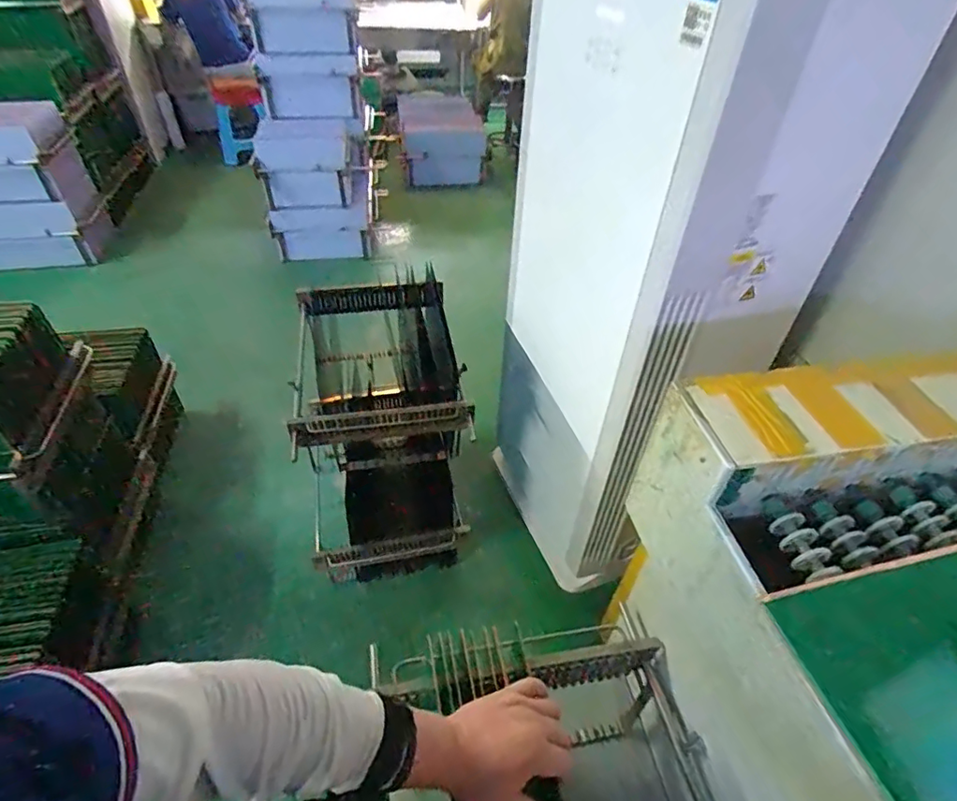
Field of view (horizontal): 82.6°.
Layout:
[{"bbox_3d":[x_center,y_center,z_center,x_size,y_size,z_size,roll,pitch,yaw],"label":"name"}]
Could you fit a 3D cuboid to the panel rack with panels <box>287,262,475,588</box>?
[{"bbox_3d":[-0.274,0.116,1.596,0.449,0.672,0.599,-6,44,-9],"label":"panel rack with panels"}]

